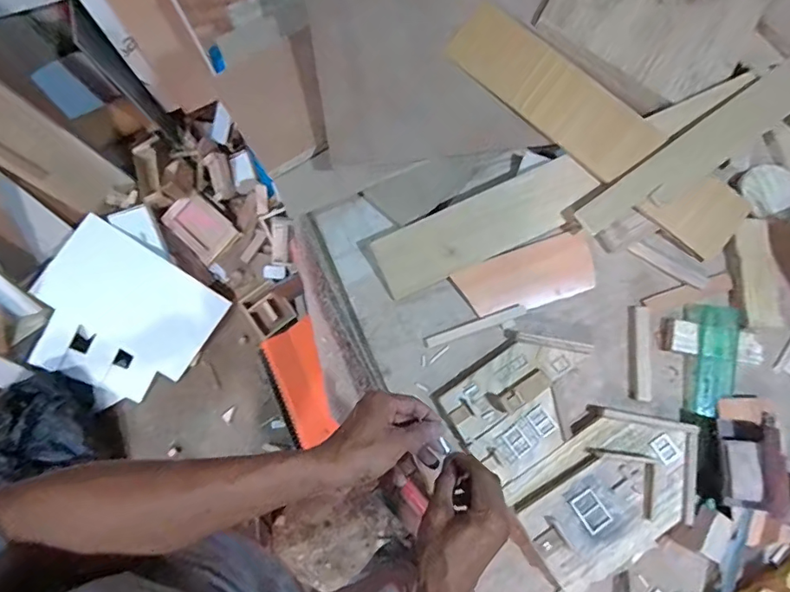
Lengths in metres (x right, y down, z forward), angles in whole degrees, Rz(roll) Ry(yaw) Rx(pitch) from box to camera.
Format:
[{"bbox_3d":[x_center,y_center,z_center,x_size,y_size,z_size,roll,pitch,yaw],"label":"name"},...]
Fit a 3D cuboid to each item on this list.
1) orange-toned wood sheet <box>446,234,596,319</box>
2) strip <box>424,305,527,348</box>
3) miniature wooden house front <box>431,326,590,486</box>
[{"bbox_3d":[0.182,-0.024,0.659,0.189,0.009,0.080,-20,81,-3],"label":"orange-toned wood sheet"},{"bbox_3d":[0.105,0.040,0.645,0.138,0.008,0.014,-19,76,-3],"label":"strip"},{"bbox_3d":[0.161,0.126,0.616,0.188,0.026,0.139,-39,78,-8],"label":"miniature wooden house front"}]

